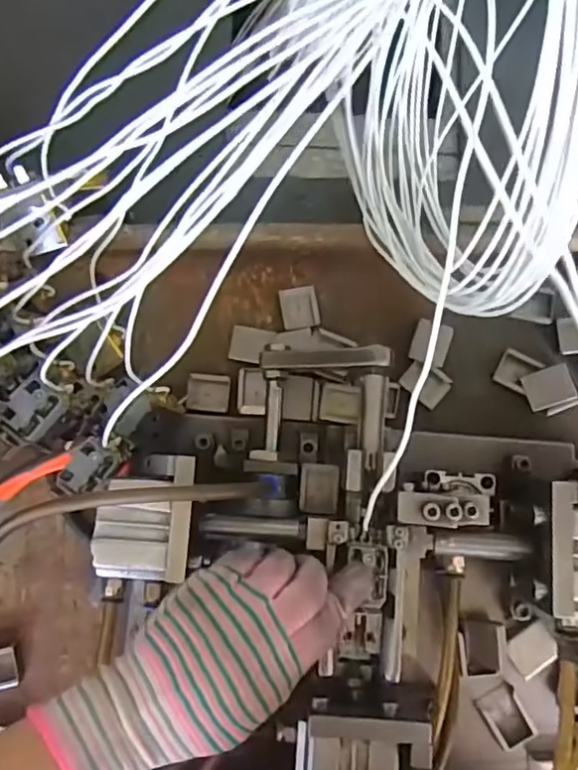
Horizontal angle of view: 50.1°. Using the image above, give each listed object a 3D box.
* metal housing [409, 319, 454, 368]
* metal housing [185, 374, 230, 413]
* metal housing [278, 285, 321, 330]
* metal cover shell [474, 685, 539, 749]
[{"bbox_3d":[0.102,-0.030,0.445,0.027,0.008,0.030,16,81,3],"label":"metal housing"},{"bbox_3d":[-0.058,0.006,0.445,0.029,0.011,0.026,6,81,2],"label":"metal housing"},{"bbox_3d":[0.008,-0.056,0.451,0.027,0.007,0.029,-7,80,0],"label":"metal housing"},{"bbox_3d":[0.142,0.217,0.403,0.025,0.012,0.034,-28,81,-4],"label":"metal cover shell"}]

